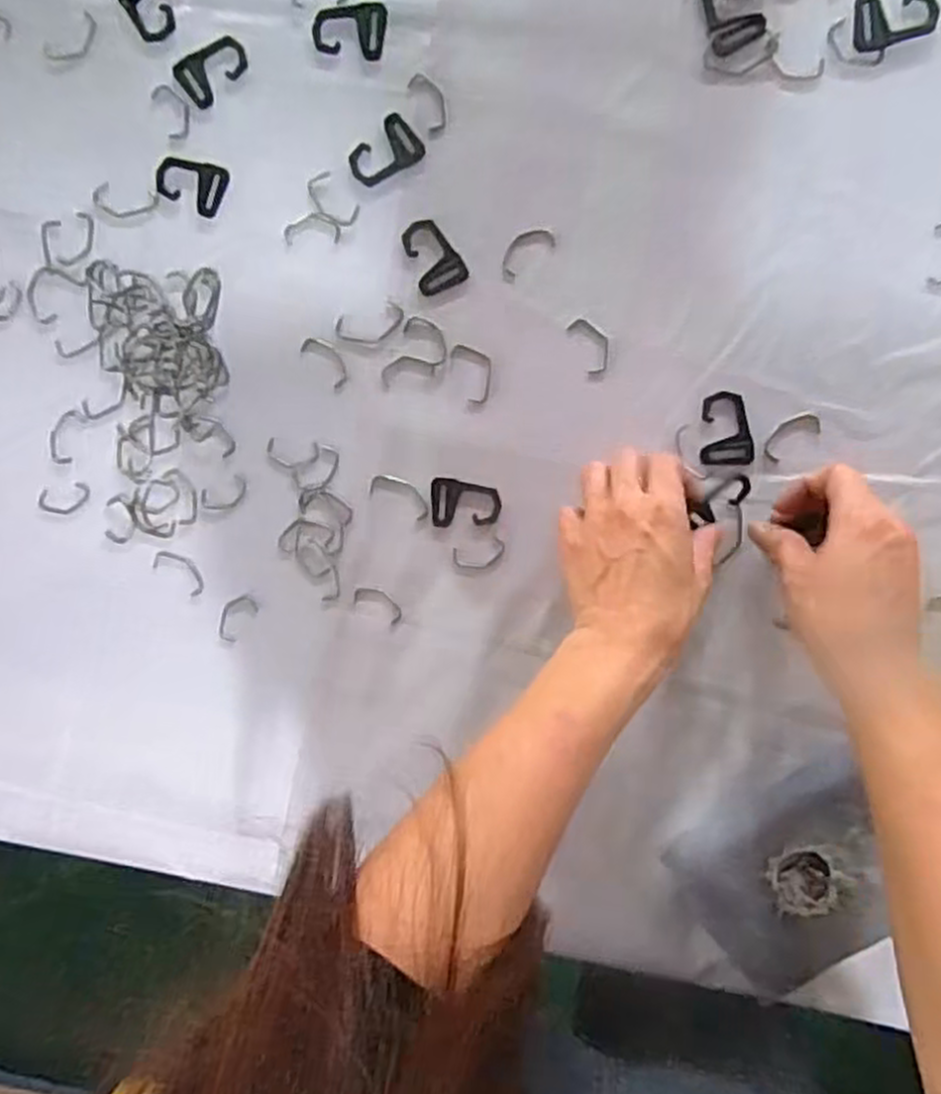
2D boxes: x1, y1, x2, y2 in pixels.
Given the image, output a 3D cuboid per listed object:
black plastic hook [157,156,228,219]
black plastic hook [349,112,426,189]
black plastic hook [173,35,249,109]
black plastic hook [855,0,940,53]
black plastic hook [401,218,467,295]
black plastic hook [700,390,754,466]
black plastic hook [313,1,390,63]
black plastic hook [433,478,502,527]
[{"bbox_3d":[-0.168,-0.220,0.469,0.041,0.005,0.029,27,99,3],"label":"black plastic hook"},{"bbox_3d":[-0.049,-0.228,0.454,0.042,0.004,0.030,-40,91,9],"label":"black plastic hook"},{"bbox_3d":[-0.153,-0.283,0.458,0.042,0.004,0.028,-38,91,9],"label":"black plastic hook"},{"bbox_3d":[0.227,-0.281,0.414,0.041,0.004,0.029,-1,97,7],"label":"black plastic hook"},{"bbox_3d":[-0.021,-0.171,0.454,0.029,0.004,0.043,-21,94,9],"label":"black plastic hook"},{"bbox_3d":[0.149,-0.068,0.449,0.030,0.004,0.042,2,97,6],"label":"black plastic hook"},{"bbox_3d":[-0.070,-0.299,0.447,0.042,0.004,0.030,12,98,5],"label":"black plastic hook"},{"bbox_3d":[-0.003,-0.026,0.471,0.041,0.004,0.029,3,97,6],"label":"black plastic hook"}]

